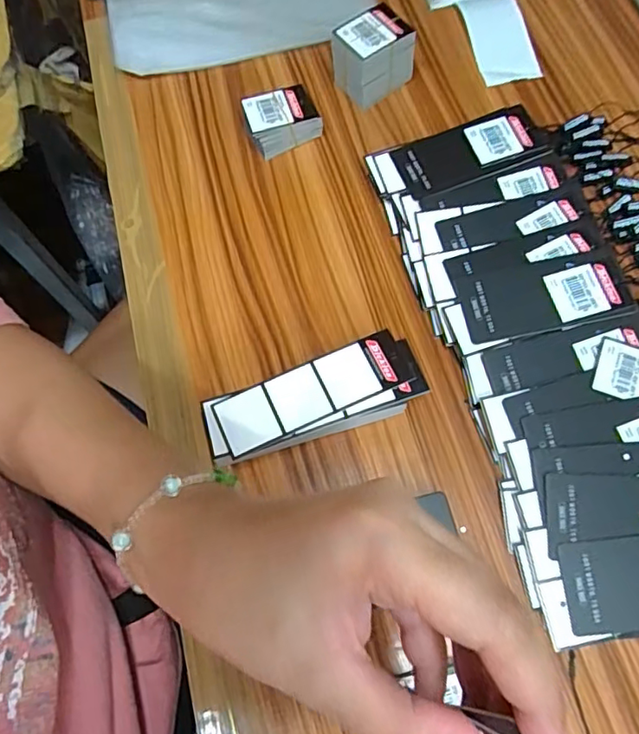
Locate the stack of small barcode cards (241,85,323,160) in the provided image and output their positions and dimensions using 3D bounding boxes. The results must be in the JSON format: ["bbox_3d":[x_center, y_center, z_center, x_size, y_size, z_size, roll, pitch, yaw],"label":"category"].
[{"bbox_3d":[-0.029,-0.190,0.436,0.052,0.028,0.039,-22,69,-8],"label":"stack of small barcode cards"}]

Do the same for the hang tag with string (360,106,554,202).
[{"bbox_3d":[0.102,-0.155,0.412,0.126,0.008,0.048,-18,70,-1],"label":"hang tag with string"}]

